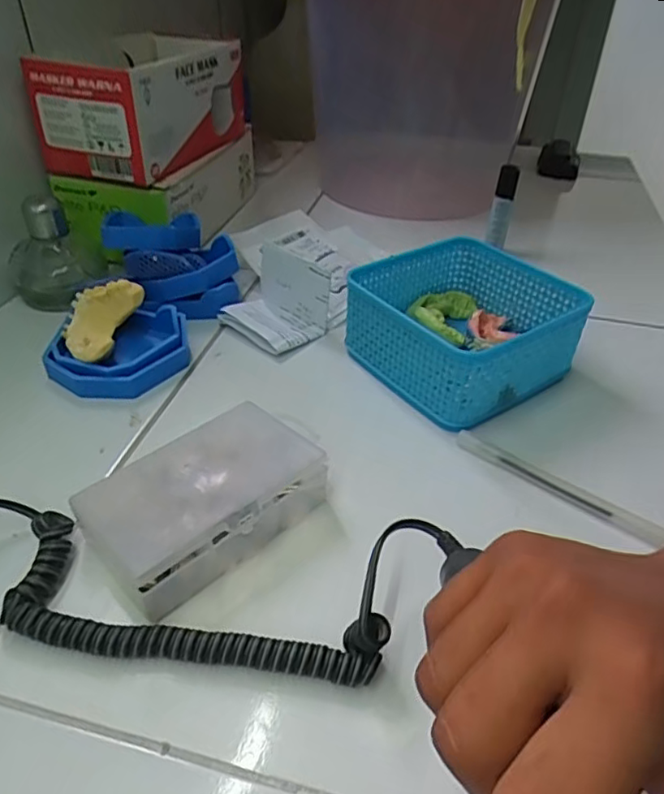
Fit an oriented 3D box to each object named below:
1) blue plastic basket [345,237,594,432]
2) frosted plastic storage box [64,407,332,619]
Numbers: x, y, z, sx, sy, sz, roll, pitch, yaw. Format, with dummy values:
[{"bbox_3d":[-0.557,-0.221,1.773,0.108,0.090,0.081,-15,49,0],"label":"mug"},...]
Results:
[{"bbox_3d":[0.093,-0.053,0.427,0.129,0.064,0.130,-24,45,-27],"label":"blue plastic basket"},{"bbox_3d":[-0.067,0.051,0.311,0.074,0.033,0.119,31,48,31],"label":"frosted plastic storage box"}]

